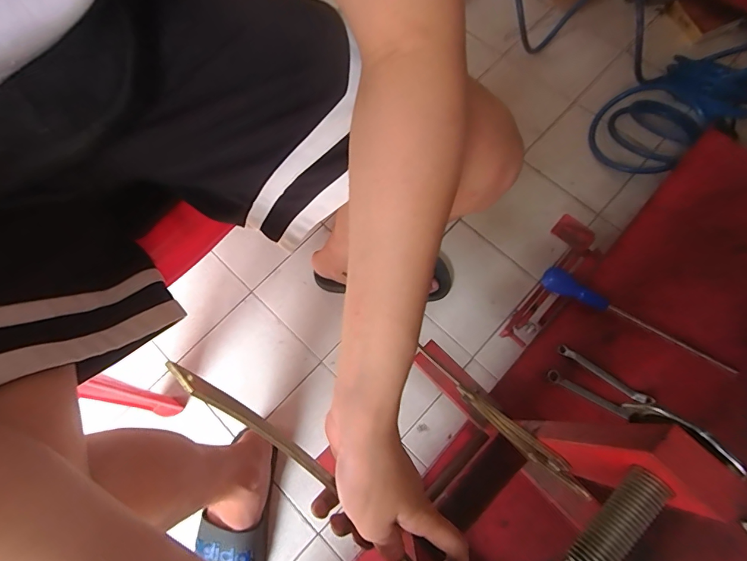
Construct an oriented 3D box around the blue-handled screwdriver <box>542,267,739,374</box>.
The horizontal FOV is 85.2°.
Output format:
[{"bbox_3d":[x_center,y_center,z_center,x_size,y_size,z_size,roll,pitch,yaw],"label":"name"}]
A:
[{"bbox_3d":[0.365,0.055,0.569,0.274,0.032,0.032,29,76,11],"label":"blue-handled screwdriver"}]

